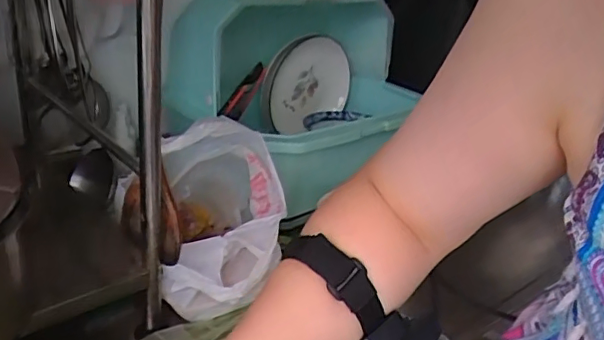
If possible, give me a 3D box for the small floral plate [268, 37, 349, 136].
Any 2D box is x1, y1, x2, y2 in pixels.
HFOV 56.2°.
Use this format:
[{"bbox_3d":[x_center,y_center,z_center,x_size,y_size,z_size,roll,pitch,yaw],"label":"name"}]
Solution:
[{"bbox_3d":[0.018,-0.163,1.098,0.192,0.179,0.034,-18,35,-42],"label":"small floral plate"}]

